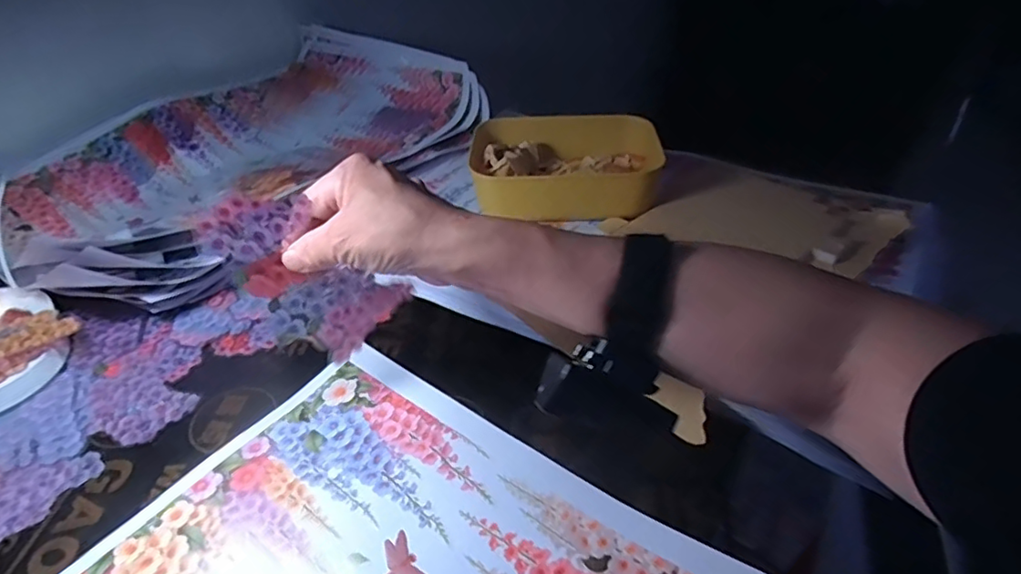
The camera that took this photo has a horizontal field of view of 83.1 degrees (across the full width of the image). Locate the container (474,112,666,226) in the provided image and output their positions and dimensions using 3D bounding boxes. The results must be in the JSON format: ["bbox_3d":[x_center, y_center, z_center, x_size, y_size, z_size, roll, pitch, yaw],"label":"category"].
[{"bbox_3d":[0.057,-0.127,0.593,0.177,0.057,0.124,2,40,4],"label":"container"}]

